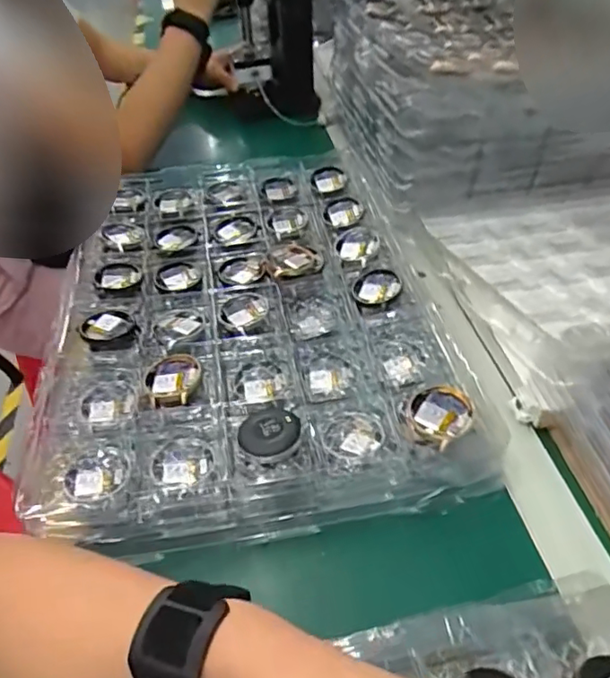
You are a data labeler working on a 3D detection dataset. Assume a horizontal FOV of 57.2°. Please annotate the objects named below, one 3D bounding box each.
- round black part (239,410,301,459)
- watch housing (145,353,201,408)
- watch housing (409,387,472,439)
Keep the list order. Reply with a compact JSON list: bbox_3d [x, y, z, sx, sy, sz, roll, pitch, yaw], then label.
[{"bbox_3d":[-0.023,0.064,0.373,0.040,0.013,0.038,-1,43,1],"label":"round black part"},{"bbox_3d":[-0.098,0.031,0.418,0.040,0.008,0.054,-13,45,-12],"label":"watch housing"},{"bbox_3d":[0.091,0.051,0.375,0.039,0.013,0.040,9,44,11],"label":"watch housing"}]

